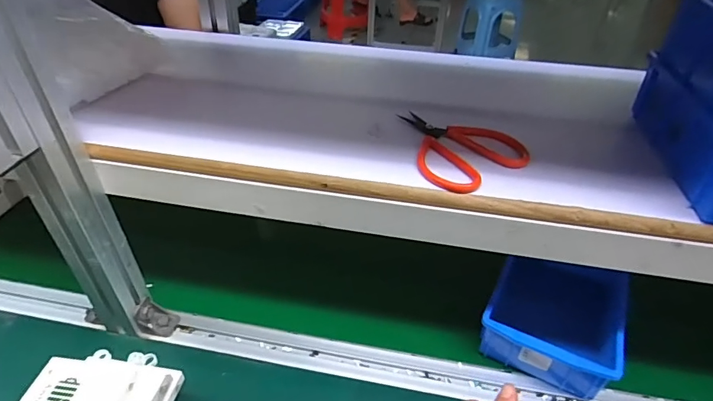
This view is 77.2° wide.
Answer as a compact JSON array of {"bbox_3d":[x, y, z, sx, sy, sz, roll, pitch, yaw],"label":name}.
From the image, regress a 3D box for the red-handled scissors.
[{"bbox_3d":[0.084,-0.053,0.411,0.096,0.013,0.118,-24,46,-29],"label":"red-handled scissors"}]

